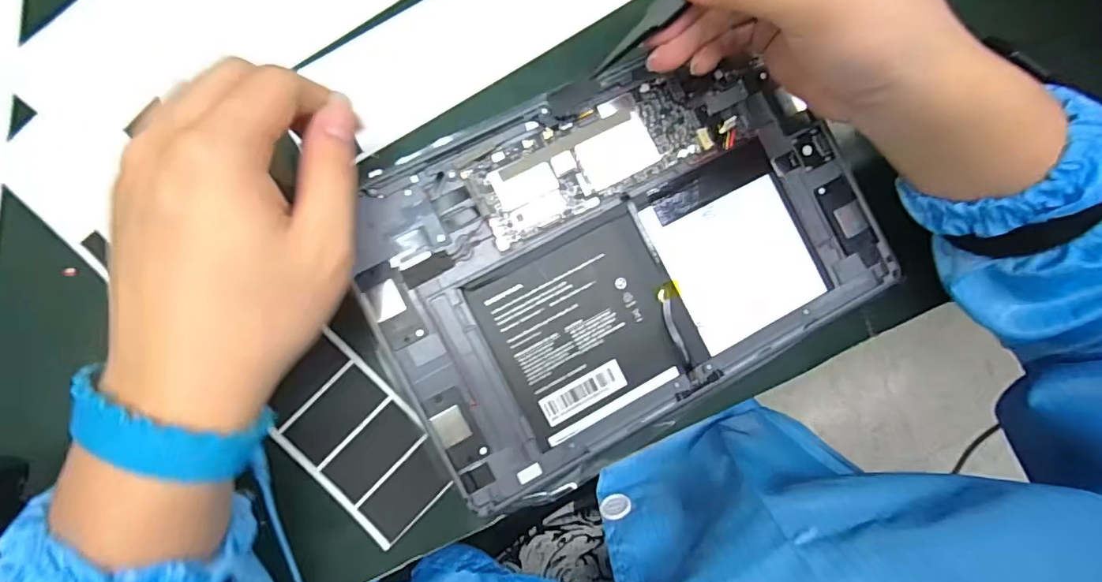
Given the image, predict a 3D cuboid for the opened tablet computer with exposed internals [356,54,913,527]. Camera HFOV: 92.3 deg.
[{"bbox_3d":[0.038,-0.024,0.269,0.252,0.017,0.167,-27,86,-9],"label":"opened tablet computer with exposed internals"}]

